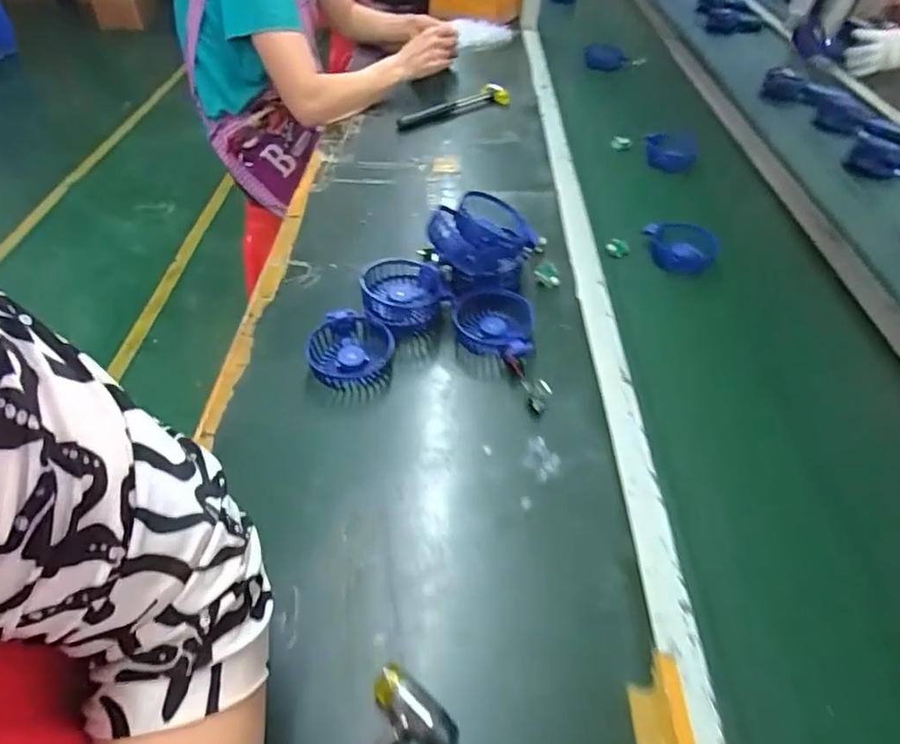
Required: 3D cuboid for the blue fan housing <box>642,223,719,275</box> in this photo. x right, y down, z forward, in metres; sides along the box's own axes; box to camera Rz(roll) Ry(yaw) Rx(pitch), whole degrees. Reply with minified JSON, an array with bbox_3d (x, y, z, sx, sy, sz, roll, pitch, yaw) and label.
[{"bbox_3d":[0.321,-0.180,0.773,0.101,0.047,0.056,32,54,23],"label":"blue fan housing"}]

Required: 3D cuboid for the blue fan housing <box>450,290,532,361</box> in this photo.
[{"bbox_3d":[0.049,-0.045,0.619,0.088,0.039,0.102,-1,48,-3],"label":"blue fan housing"}]

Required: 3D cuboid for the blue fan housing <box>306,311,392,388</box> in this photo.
[{"bbox_3d":[-0.109,-0.023,0.592,0.089,0.036,0.091,-19,52,-18],"label":"blue fan housing"}]

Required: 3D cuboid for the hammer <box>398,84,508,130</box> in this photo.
[{"bbox_3d":[0.006,-0.507,1.043,0.243,0.028,0.052,-25,54,-23],"label":"hammer"}]

